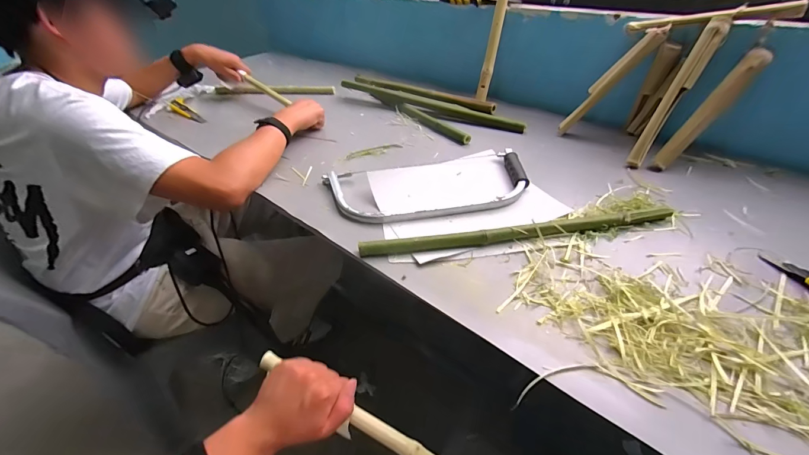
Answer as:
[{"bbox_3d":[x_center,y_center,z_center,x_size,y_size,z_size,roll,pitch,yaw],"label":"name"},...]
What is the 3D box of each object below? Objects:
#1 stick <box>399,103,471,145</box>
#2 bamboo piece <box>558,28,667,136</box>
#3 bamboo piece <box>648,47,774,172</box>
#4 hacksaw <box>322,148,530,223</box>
[{"bbox_3d":[0.065,-0.250,0.821,0.021,0.021,0.239,-25,45,-25],"label":"stick"},{"bbox_3d":[0.404,-0.287,0.696,0.030,0.234,0.028,31,41,-9],"label":"bamboo piece"},{"bbox_3d":[0.532,-0.196,0.610,0.031,0.228,0.032,16,27,-35],"label":"bamboo piece"},{"bbox_3d":[0.041,-0.079,0.613,0.366,0.023,0.164,-6,39,-4],"label":"hacksaw"}]

